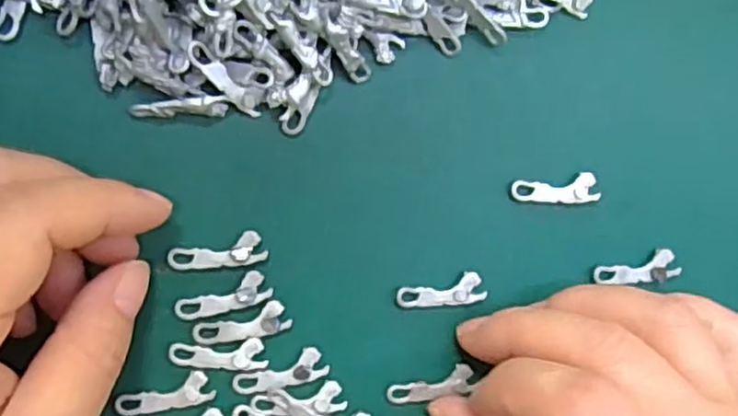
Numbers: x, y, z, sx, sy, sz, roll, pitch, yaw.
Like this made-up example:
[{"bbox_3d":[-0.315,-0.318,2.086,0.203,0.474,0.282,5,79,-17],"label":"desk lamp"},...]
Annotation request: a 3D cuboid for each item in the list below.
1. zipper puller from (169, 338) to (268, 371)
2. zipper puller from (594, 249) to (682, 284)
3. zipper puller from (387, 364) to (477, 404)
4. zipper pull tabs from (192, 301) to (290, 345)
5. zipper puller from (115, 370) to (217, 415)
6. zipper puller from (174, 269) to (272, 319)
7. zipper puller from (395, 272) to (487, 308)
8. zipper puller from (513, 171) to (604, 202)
[{"bbox_3d":[-0.045,0.044,0.214,0.028,0.004,0.009,1,93,-9],"label":"zipper puller"},{"bbox_3d":[0.088,0.021,0.235,0.029,0.004,0.009,-12,95,-8],"label":"zipper puller"},{"bbox_3d":[0.020,0.057,0.226,0.027,0.004,0.009,-13,95,-1],"label":"zipper puller"},{"bbox_3d":[-0.038,0.036,0.214,0.028,0.004,0.010,-14,95,-8],"label":"zipper pull tabs"},{"bbox_3d":[-0.061,0.056,0.212,0.028,0.004,0.010,-10,95,-8],"label":"zipper puller"},{"bbox_3d":[-0.044,0.027,0.213,0.028,0.004,0.009,-19,96,-7],"label":"zipper puller"},{"bbox_3d":[0.023,0.027,0.225,0.027,0.004,0.009,-9,95,-8],"label":"zipper puller"},{"bbox_3d":[0.060,-0.006,0.229,0.028,0.004,0.010,-1,93,-9],"label":"zipper puller"}]

